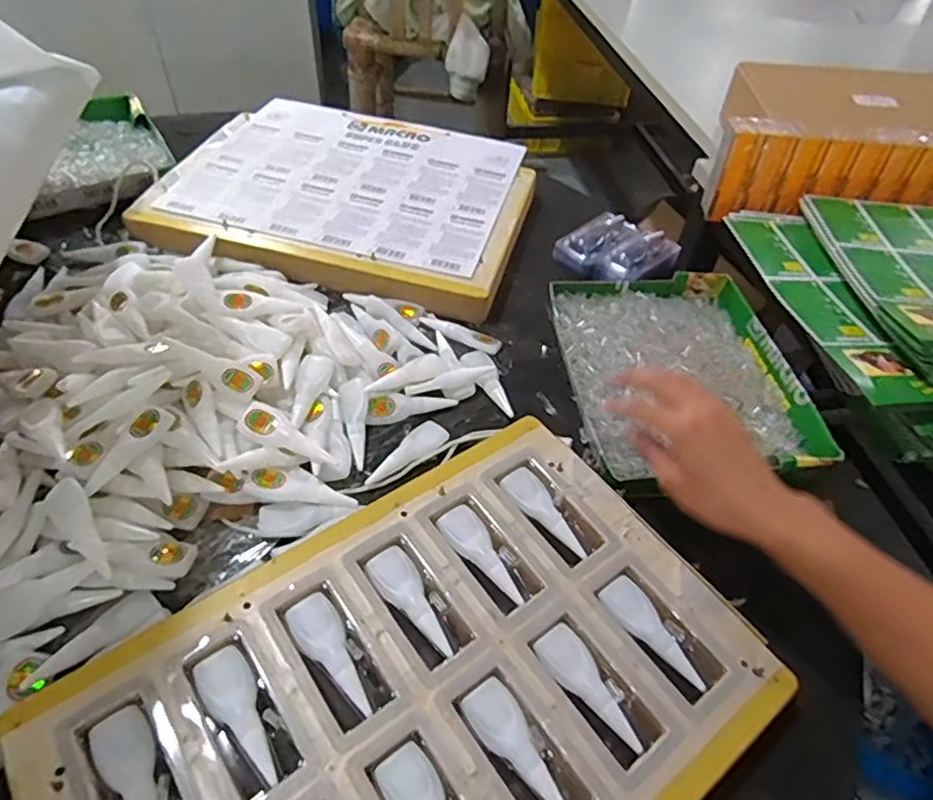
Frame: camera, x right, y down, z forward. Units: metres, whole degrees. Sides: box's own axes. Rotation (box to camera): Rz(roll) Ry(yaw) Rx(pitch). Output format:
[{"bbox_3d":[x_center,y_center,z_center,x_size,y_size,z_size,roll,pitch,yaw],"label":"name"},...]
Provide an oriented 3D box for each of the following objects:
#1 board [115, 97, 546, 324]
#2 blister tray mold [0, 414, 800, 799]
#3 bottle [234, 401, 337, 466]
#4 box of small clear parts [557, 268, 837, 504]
[{"bbox_3d":[-0.135,-0.255,0.772,0.406,0.038,0.323,13,49,7],"label":"board"},{"bbox_3d":[-0.027,0.192,0.400,0.413,0.029,0.270,-28,56,-26],"label":"blister tray mold"},{"bbox_3d":[-0.146,0.030,0.509,0.085,0.020,0.027,28,51,2],"label":"bottle"},{"bbox_3d":[0.209,-0.029,0.625,0.215,0.033,0.264,-3,49,-8],"label":"box of small clear parts"}]

